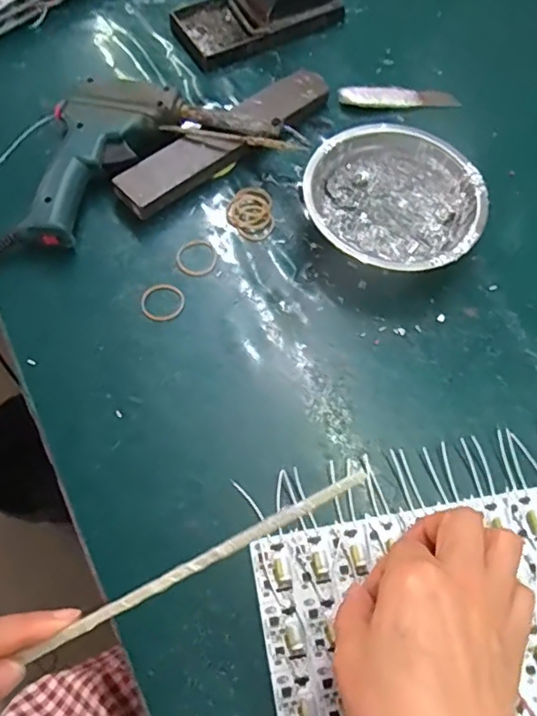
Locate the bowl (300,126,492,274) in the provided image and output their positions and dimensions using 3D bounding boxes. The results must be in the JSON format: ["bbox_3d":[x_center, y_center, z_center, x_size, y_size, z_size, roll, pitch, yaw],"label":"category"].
[{"bbox_3d":[0.092,-0.112,0.421,0.123,0.039,0.117,1,65,-2],"label":"bowl"}]

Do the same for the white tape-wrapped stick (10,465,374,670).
[{"bbox_3d":[-0.035,0.100,0.279,0.182,0.005,0.009,-28,69,-1],"label":"white tape-wrapped stick"}]

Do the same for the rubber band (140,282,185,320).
[{"bbox_3d":[-0.074,-0.040,0.399,0.028,0.004,0.030,1,65,-2],"label":"rubber band"}]

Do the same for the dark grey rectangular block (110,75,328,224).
[{"bbox_3d":[-0.031,-0.174,0.452,0.197,0.026,0.036,-41,73,-18],"label":"dark grey rectangular block"}]

